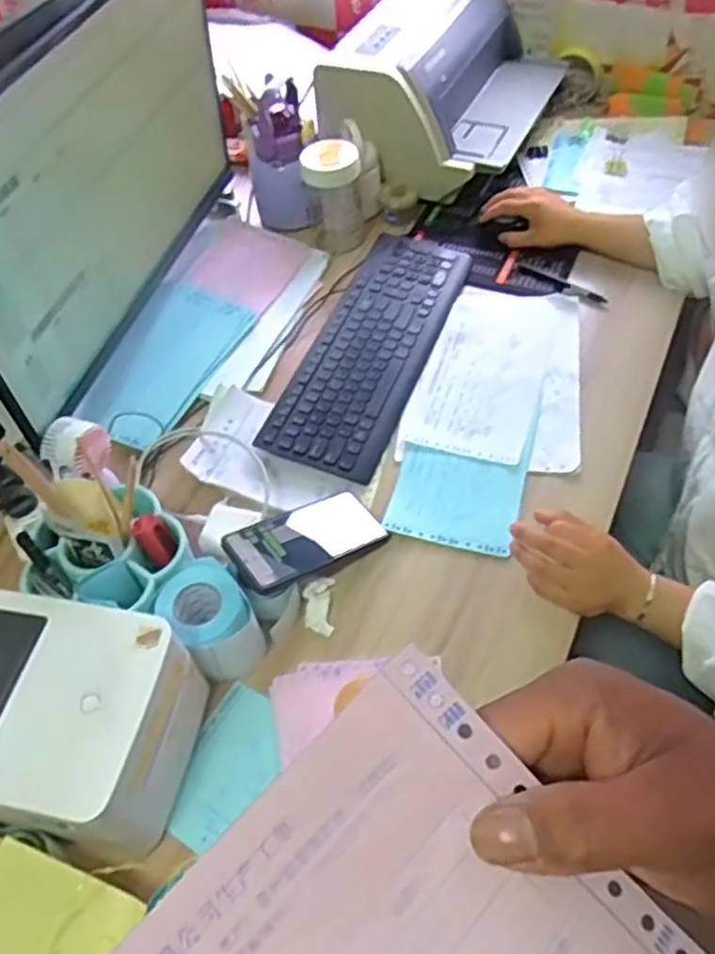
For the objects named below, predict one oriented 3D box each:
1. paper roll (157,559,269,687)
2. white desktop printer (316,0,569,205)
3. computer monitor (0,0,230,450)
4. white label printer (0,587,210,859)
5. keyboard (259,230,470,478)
[{"bbox_3d":[-0.134,0.137,0.696,0.072,0.075,0.088,-39,59,-21],"label":"paper roll"},{"bbox_3d":[0.145,-0.622,1.163,0.278,0.184,0.390,20,58,19],"label":"white desktop printer"},{"bbox_3d":[-0.269,-0.335,0.834,0.055,0.306,0.543,10,55,13],"label":"computer monitor"},{"bbox_3d":[-0.255,0.201,0.618,0.211,0.119,0.171,7,54,11],"label":"white label printer"},{"bbox_3d":[0.023,-0.177,0.948,0.143,0.016,0.417,16,57,17],"label":"keyboard"}]

